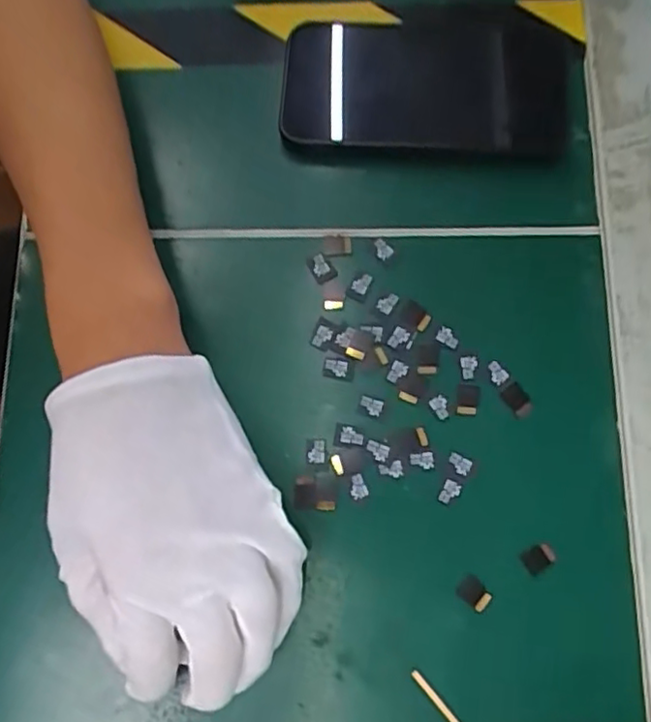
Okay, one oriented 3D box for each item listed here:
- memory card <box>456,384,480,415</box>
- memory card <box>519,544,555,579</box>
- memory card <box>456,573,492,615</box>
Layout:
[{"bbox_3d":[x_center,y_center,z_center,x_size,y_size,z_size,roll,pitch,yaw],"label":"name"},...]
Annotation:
[{"bbox_3d":[0.070,0.019,0.316,0.011,0.004,0.015,9,77,4],"label":"memory card"},{"bbox_3d":[0.098,0.091,0.297,0.014,0.004,0.012,-38,79,-7],"label":"memory card"},{"bbox_3d":[0.068,0.106,0.295,0.015,0.004,0.011,39,88,10],"label":"memory card"}]

